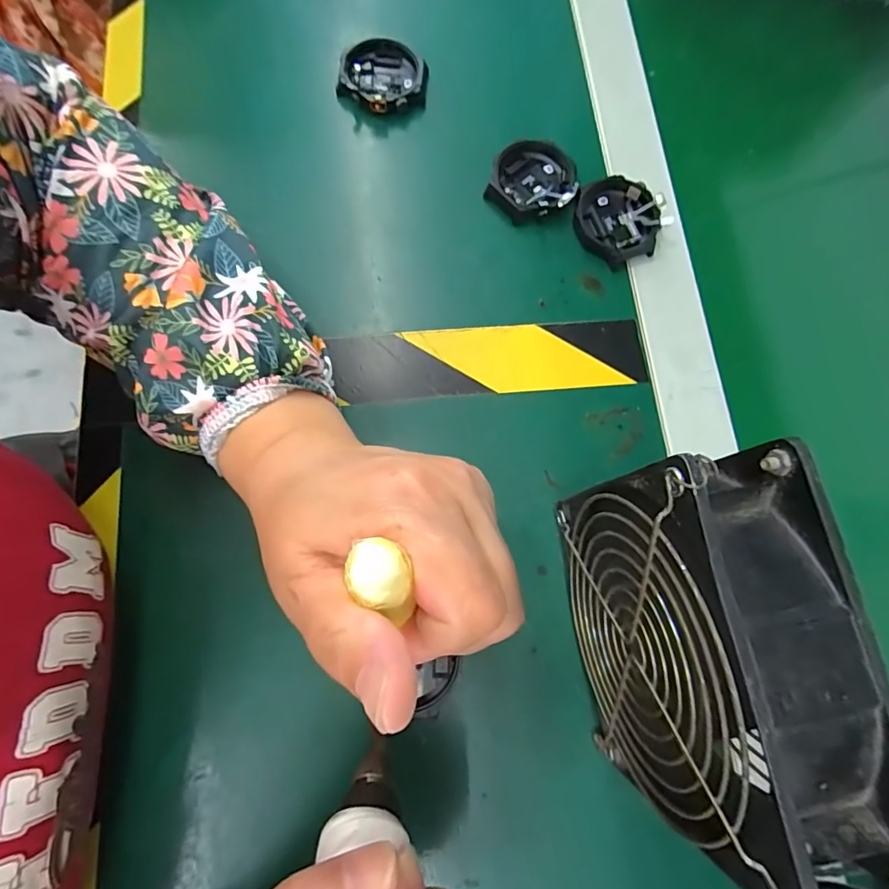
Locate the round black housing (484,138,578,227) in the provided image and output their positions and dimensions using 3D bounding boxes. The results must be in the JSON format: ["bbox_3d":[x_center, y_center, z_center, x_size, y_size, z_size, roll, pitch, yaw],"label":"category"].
[{"bbox_3d":[0.054,-0.160,0.291,0.049,0.011,0.056,22,76,2],"label":"round black housing"}]

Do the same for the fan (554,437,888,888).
[{"bbox_3d":[0.087,0.072,0.179,0.052,0.121,0.120,-6,76,-5],"label":"fan"}]

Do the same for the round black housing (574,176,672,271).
[{"bbox_3d":[0.106,-0.135,0.288,0.048,0.011,0.052,1,76,-3],"label":"round black housing"}]

